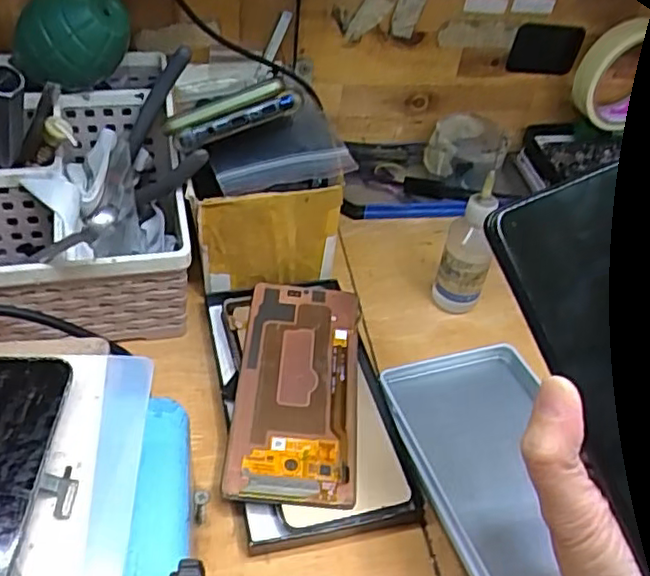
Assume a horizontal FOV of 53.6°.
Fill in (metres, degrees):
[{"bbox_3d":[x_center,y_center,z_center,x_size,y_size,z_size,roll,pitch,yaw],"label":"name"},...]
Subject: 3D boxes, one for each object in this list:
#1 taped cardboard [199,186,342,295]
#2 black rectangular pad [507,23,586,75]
[{"bbox_3d":[-0.036,-0.030,0.432,0.090,0.081,0.012,-6,45,-13],"label":"taped cardboard"},{"bbox_3d":[0.184,-0.198,0.538,0.056,0.044,0.010,2,44,-6],"label":"black rectangular pad"}]

